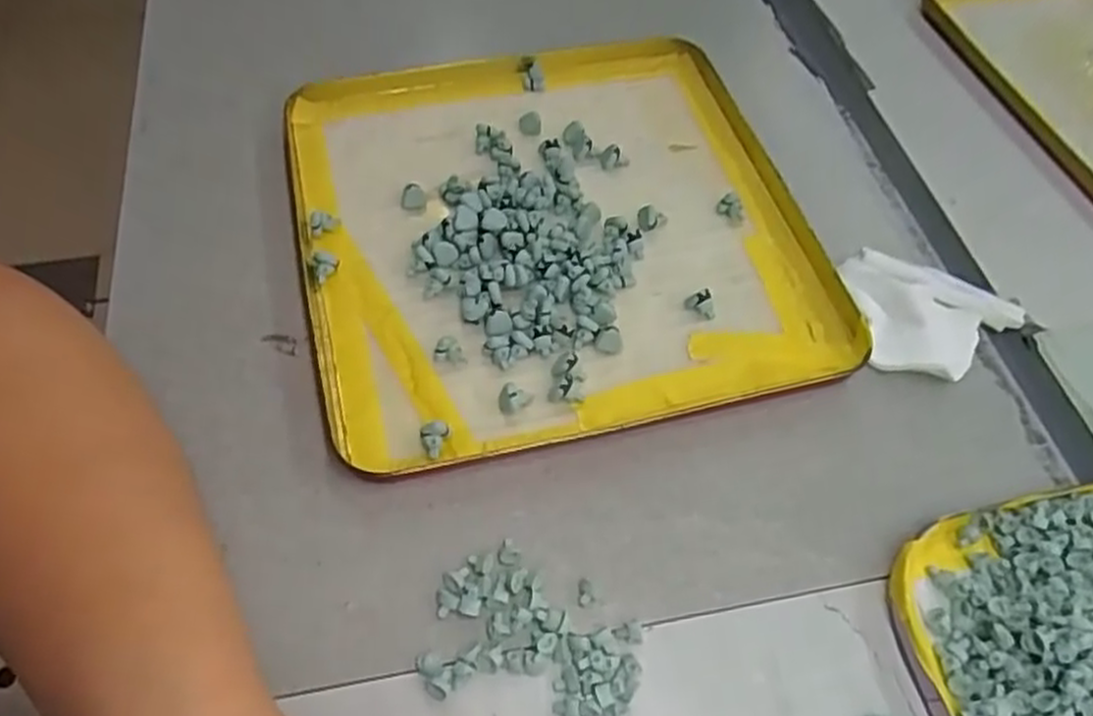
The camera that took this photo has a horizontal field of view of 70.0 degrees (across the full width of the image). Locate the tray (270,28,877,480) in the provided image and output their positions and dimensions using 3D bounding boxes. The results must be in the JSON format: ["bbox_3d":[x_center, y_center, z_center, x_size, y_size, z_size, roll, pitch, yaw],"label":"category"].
[{"bbox_3d":[0.004,-0.070,0.389,0.243,0.015,0.243,-9,58,-10],"label":"tray"}]

